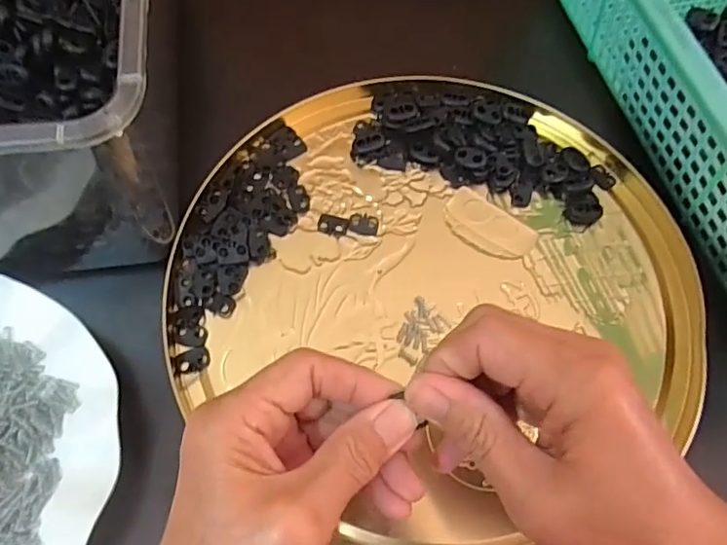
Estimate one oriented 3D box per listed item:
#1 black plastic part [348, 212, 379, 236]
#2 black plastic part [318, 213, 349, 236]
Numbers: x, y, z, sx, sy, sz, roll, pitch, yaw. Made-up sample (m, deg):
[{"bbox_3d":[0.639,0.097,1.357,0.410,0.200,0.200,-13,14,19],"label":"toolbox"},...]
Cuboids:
[{"bbox_3d":[0.000,-0.030,0.345,0.018,0.004,0.013,12,66,3],"label":"black plastic part"},{"bbox_3d":[-0.019,-0.029,0.345,0.018,0.004,0.013,13,66,4],"label":"black plastic part"}]

